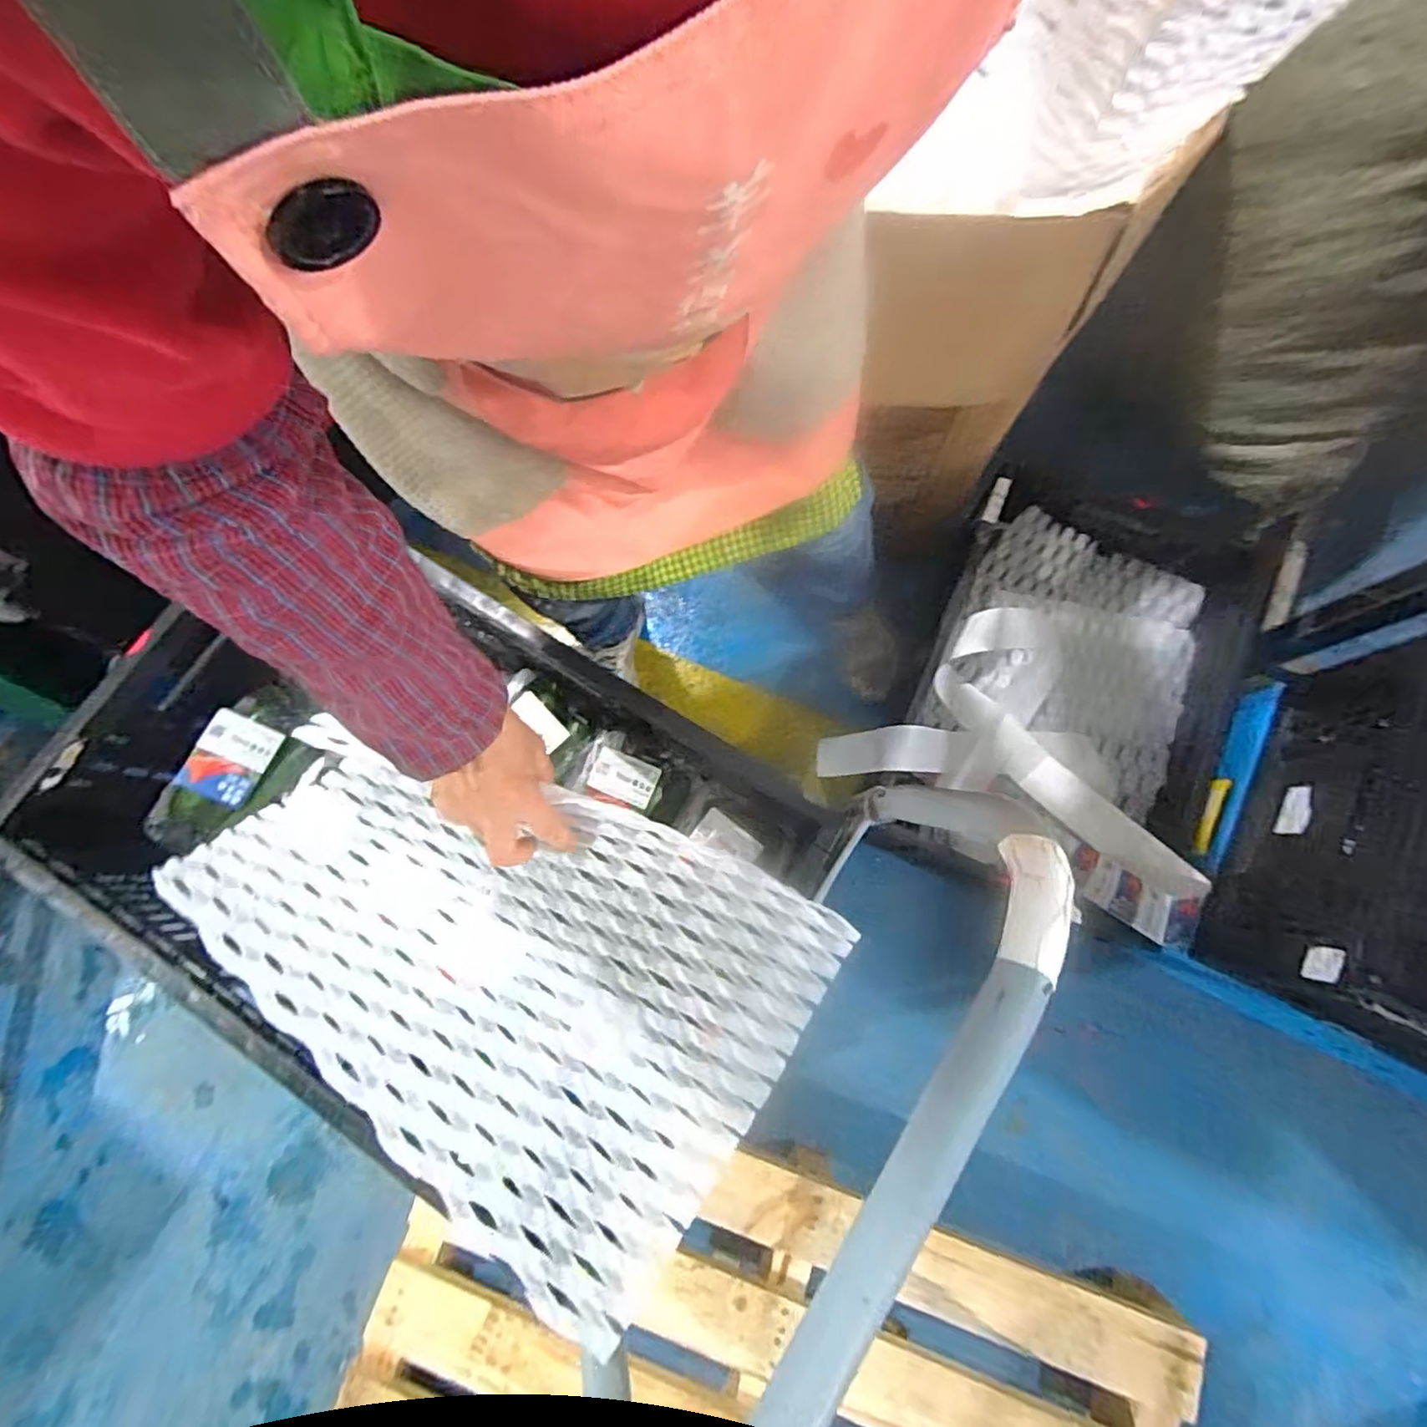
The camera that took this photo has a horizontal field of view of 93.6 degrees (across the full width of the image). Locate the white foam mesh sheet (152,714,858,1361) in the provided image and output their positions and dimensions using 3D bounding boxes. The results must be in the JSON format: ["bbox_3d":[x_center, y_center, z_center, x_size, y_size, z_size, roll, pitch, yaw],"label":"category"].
[{"bbox_3d":[-0.187,0.169,0.531,0.490,0.163,0.279,28,80,7],"label":"white foam mesh sheet"}]

